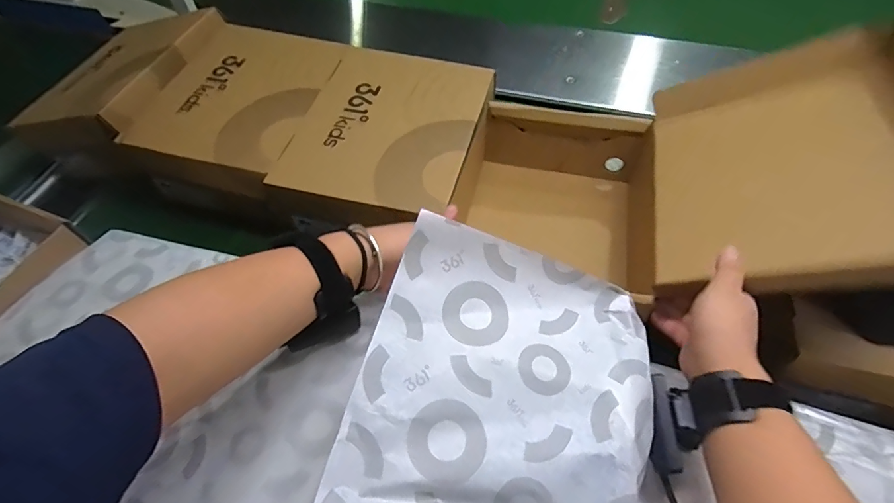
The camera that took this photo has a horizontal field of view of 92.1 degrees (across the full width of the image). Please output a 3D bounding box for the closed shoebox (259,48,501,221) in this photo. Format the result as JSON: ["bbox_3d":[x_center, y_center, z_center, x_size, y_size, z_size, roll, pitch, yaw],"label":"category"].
[{"bbox_3d":[-0.072,-0.154,0.623,0.246,0.113,0.280,14,59,11],"label":"closed shoebox"}]

